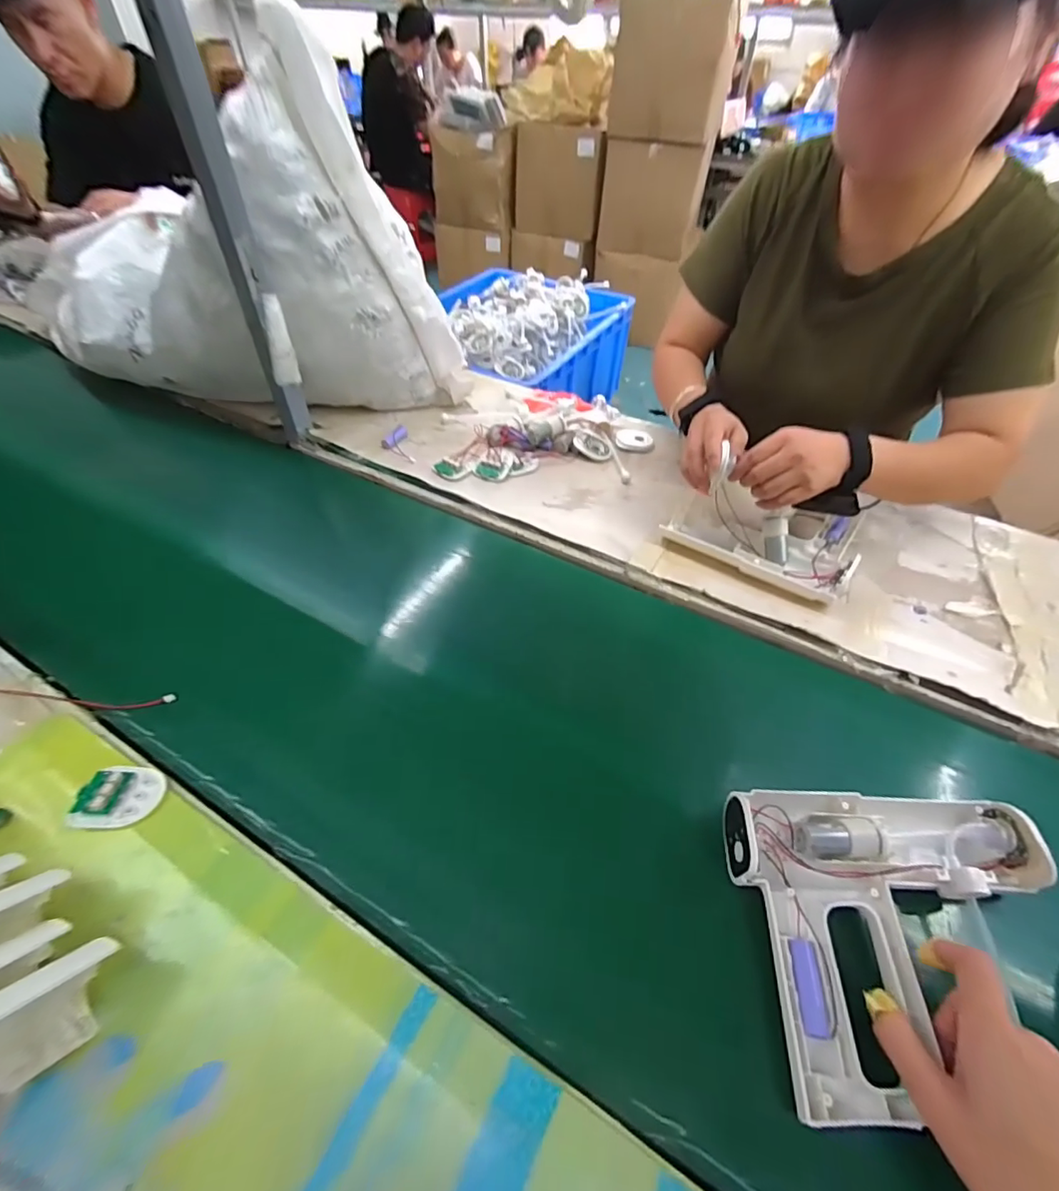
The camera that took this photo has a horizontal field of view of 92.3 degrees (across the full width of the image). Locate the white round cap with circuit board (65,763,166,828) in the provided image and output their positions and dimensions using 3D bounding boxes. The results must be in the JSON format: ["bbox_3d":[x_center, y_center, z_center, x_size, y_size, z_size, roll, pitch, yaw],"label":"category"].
[{"bbox_3d":[-0.314,0.154,0.391,0.057,0.010,0.046,-1,52,-22],"label":"white round cap with circuit board"}]

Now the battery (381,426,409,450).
[{"bbox_3d":[-0.199,-0.236,0.752,0.018,0.019,0.050,19,52,14],"label":"battery"}]

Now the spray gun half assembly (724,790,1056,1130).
[{"bbox_3d":[0.256,0.220,0.344,0.208,0.048,0.178,-3,50,-4],"label":"spray gun half assembly"}]

